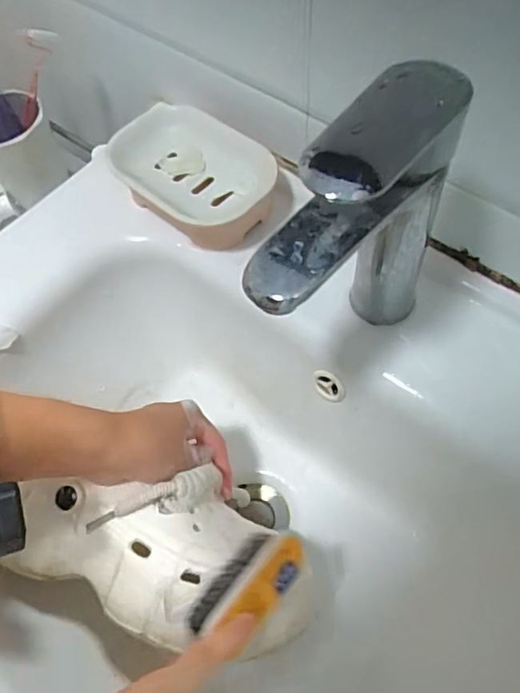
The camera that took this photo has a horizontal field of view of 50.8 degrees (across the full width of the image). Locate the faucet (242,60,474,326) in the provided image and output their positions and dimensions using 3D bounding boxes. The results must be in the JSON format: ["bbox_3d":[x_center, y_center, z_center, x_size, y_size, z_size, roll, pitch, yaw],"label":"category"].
[{"bbox_3d":[0.050,-0.045,0.319,0.131,0.195,0.037,-38,64,-18],"label":"faucet"}]

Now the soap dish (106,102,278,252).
[{"bbox_3d":[-0.059,-0.145,0.464,0.162,0.039,0.100,36,67,22],"label":"soap dish"}]

